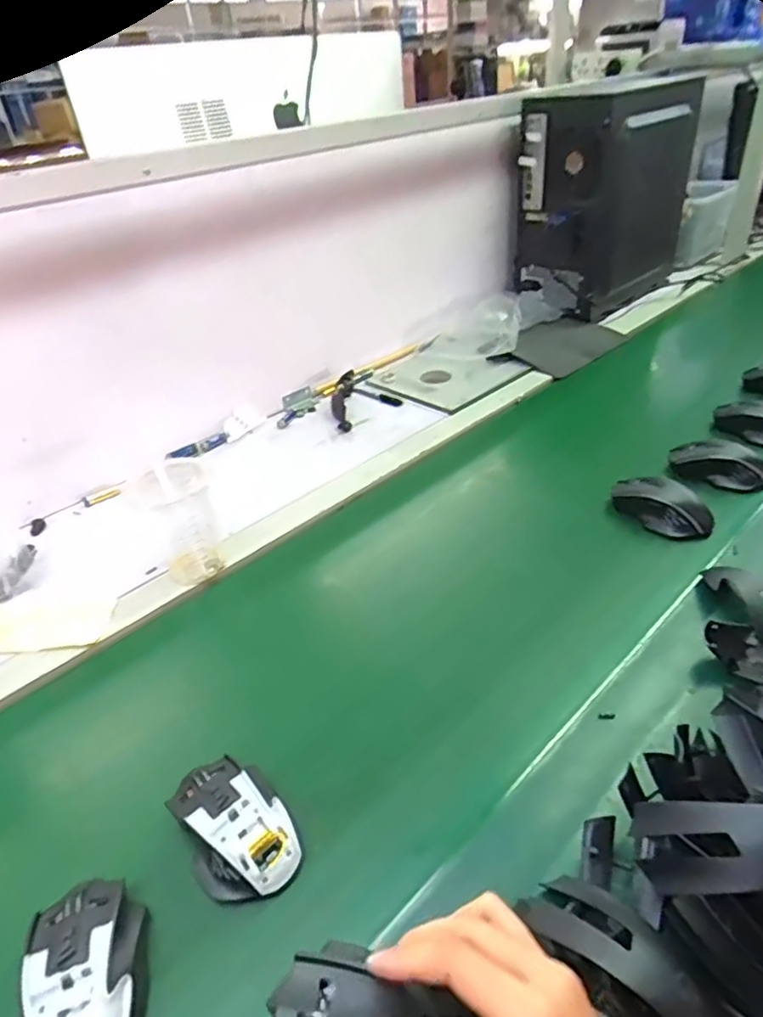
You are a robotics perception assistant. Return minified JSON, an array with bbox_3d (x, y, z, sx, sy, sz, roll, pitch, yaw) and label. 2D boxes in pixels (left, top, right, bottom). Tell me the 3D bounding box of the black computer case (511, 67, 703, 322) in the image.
[{"bbox_3d":[0.459,-0.628,1.283,0.232,0.392,0.360,23,44,33],"label":"black computer case"}]

